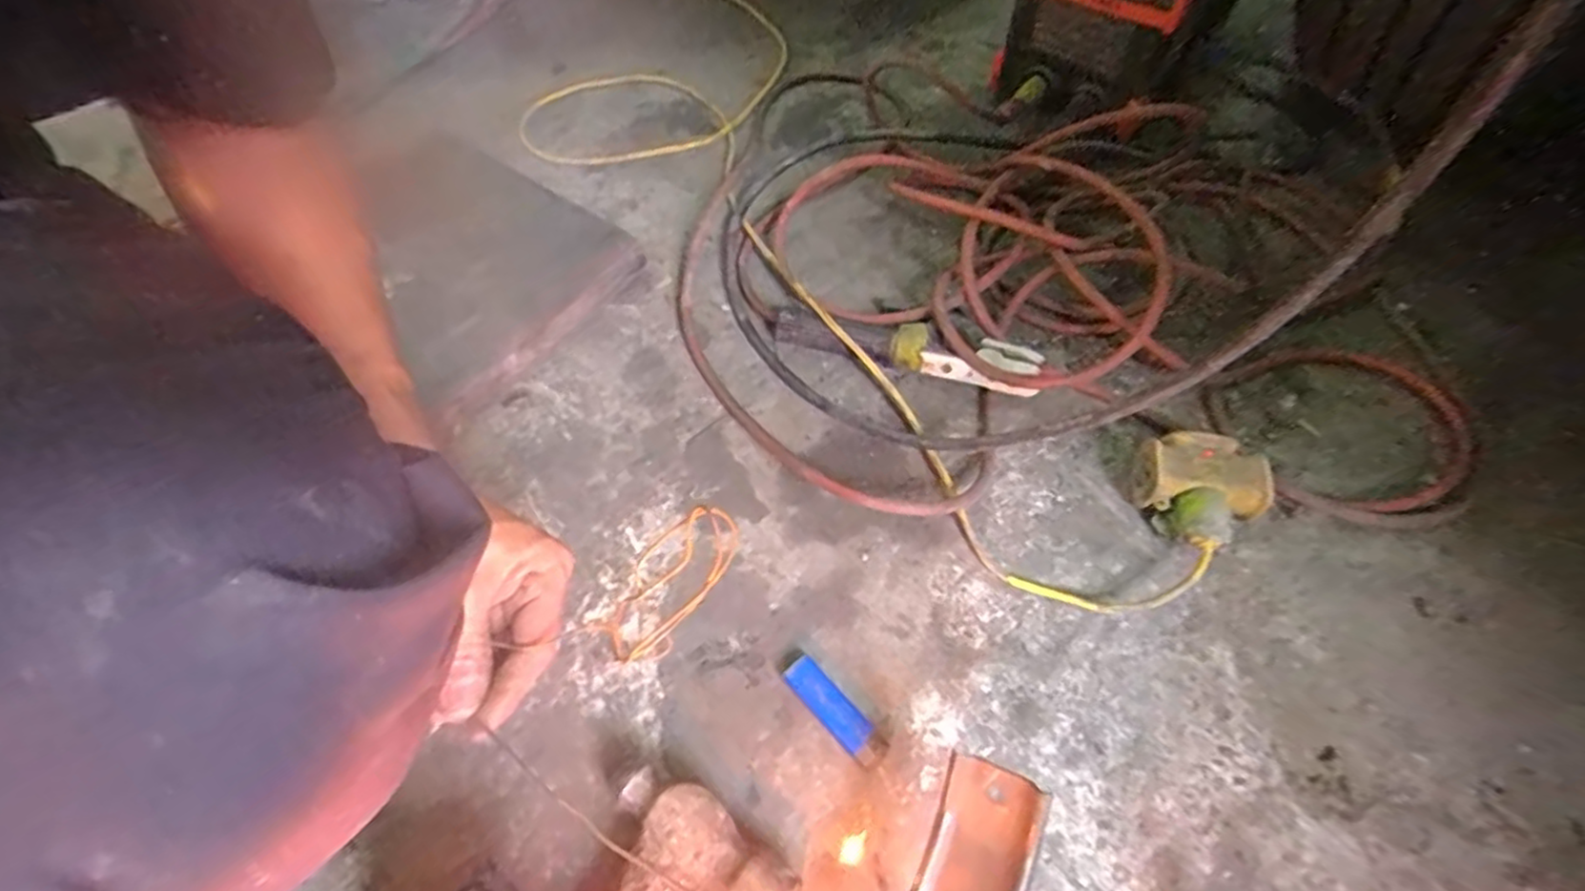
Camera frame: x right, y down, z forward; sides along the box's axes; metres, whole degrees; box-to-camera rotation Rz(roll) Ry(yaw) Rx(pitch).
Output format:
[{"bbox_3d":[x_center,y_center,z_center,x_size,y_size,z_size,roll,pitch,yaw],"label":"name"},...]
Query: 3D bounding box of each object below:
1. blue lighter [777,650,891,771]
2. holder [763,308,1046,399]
[{"bbox_3d":[0.026,0.173,0.462,0.023,0.013,0.086,-38,66,-21],"label":"blue lighter"},{"bbox_3d":[0.091,-0.084,0.603,0.232,0.038,0.048,15,60,8],"label":"holder"}]

